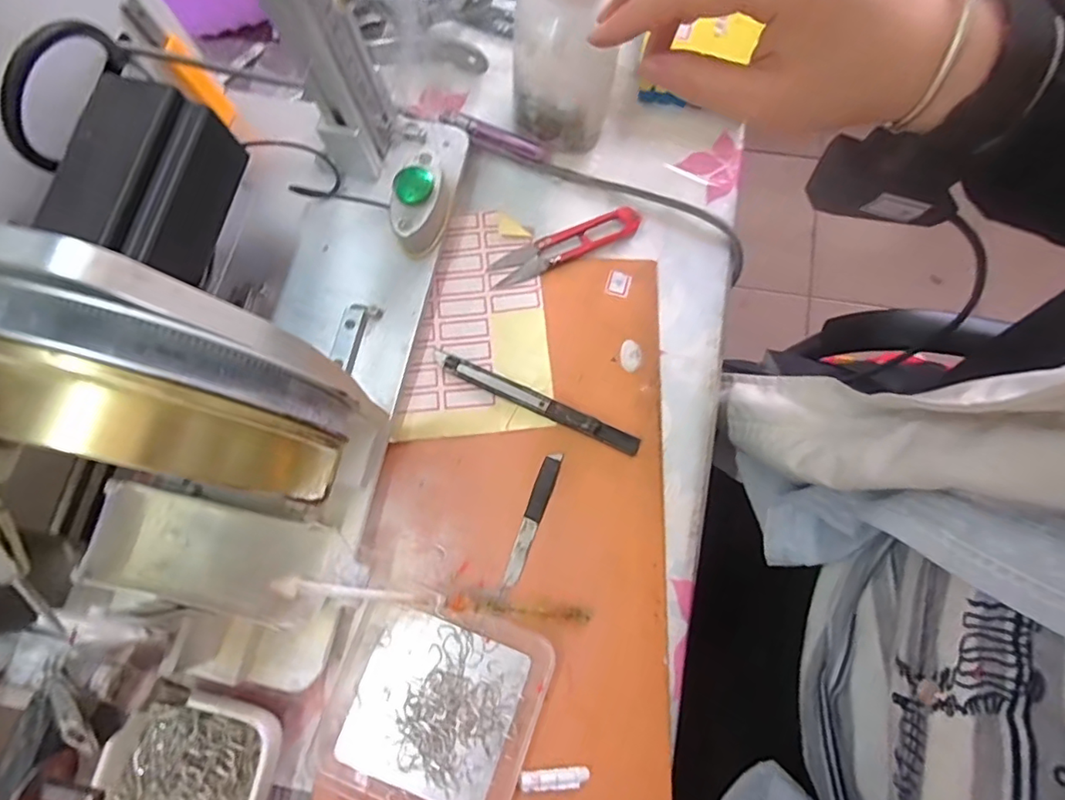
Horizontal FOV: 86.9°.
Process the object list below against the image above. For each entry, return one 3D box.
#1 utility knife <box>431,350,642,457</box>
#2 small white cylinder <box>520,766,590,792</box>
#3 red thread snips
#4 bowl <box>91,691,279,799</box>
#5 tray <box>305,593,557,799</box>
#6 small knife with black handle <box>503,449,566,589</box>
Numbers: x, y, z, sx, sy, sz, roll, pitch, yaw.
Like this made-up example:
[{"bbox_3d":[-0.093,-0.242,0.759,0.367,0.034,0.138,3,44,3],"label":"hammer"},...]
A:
[{"bbox_3d":[0.001,0.000,0.338,0.134,0.009,0.012,25,77,5],"label":"utility knife"},{"bbox_3d":[0.012,0.196,0.290,0.035,0.005,0.009,-5,76,-2],"label":"small white cylinder"},{"bbox_3d":[0.021,-0.100,0.363,0.102,0.006,0.021,-24,77,-6],"label":"red thread snips"},{"bbox_3d":[-0.176,0.193,0.284,0.083,0.026,0.081,12,76,2],"label":"bowl"},{"bbox_3d":[-0.053,0.163,0.297,0.108,0.019,0.107,19,76,4],"label":"tray"},{"bbox_3d":[0.000,0.068,0.326,0.010,0.006,0.078,20,76,4],"label":"small knife with black handle"}]

